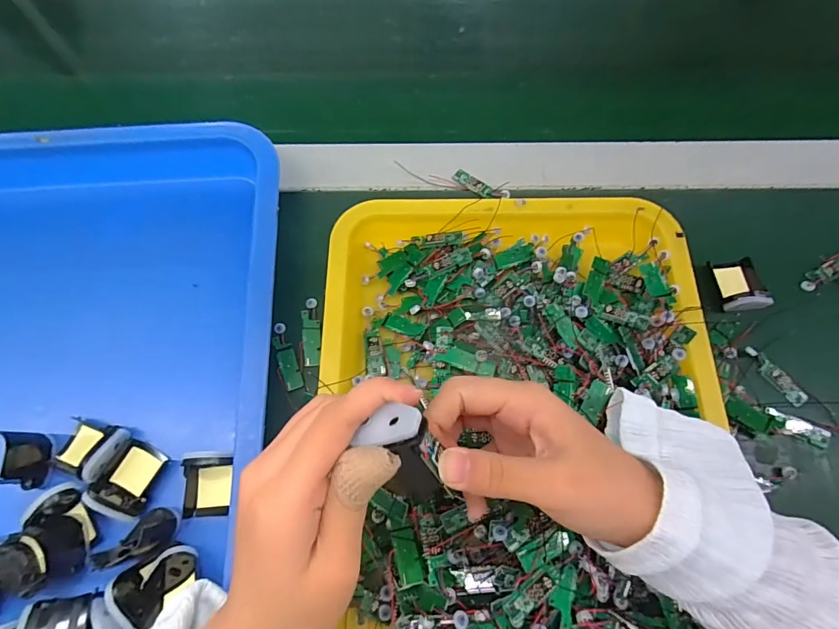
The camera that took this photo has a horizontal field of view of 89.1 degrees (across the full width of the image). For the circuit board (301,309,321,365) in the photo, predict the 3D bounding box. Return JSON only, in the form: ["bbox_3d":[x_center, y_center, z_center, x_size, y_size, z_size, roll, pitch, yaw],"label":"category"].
[{"bbox_3d":[-0.082,0.018,0.324,0.014,0.004,0.041,-1,76,-26],"label":"circuit board"}]

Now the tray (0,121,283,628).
[{"bbox_3d":[-0.267,0.059,0.290,0.335,0.048,0.452,-3,71,0],"label":"tray"}]

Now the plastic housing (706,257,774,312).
[{"bbox_3d":[0.248,-0.024,0.331,0.035,0.014,0.044,-6,71,-2],"label":"plastic housing"}]

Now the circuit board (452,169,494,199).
[{"bbox_3d":[0.046,-0.111,0.362,0.038,0.005,0.012,41,76,13],"label":"circuit board"}]

